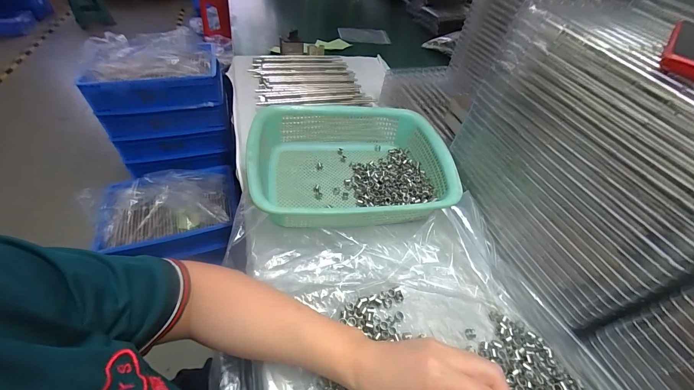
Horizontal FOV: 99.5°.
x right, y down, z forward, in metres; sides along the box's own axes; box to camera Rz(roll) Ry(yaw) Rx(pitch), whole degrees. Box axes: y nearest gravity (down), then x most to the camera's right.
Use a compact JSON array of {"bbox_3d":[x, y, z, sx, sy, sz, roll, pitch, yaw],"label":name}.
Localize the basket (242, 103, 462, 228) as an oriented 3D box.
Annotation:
[{"bbox_3d":[0.009,-0.048,0.464,0.302,0.078,0.223,-4,48,-9],"label":"basket"}]

